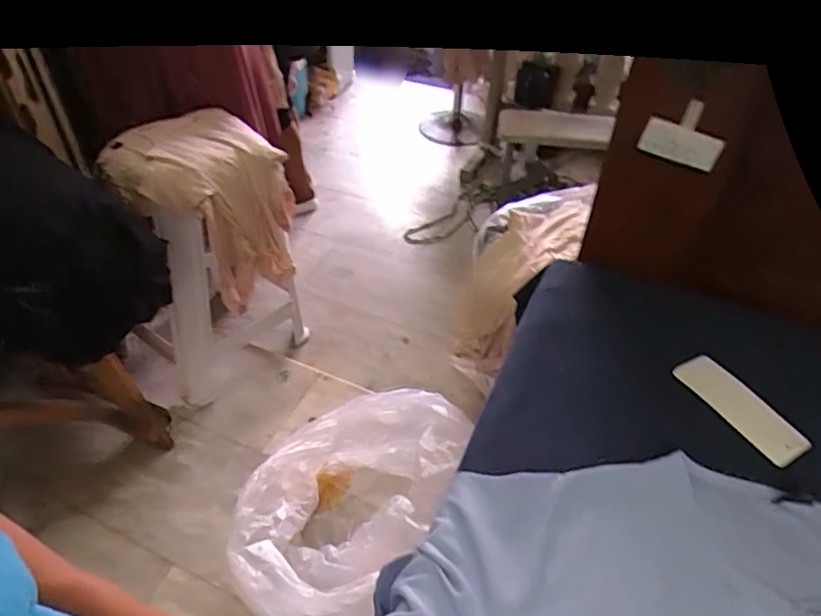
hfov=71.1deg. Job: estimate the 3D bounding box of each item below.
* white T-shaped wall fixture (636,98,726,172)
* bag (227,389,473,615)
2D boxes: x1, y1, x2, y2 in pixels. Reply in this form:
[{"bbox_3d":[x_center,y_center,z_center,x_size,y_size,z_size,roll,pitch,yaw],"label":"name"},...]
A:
[{"bbox_3d":[0.279,-0.176,0.582,0.075,0.061,0.016,28,27,15],"label":"white T-shaped wall fixture"},{"bbox_3d":[-0.132,0.401,1.184,0.311,0.322,0.492,20,46,18],"label":"bag"}]

